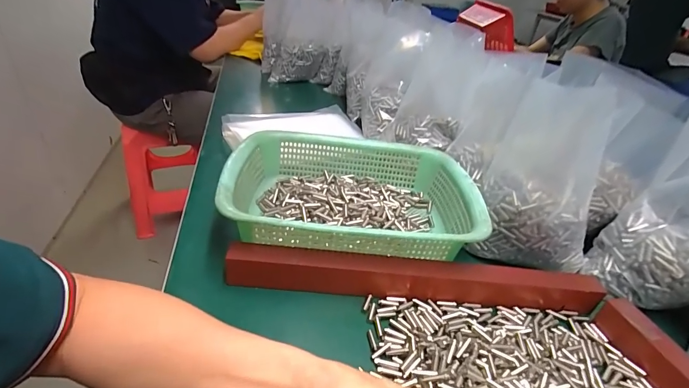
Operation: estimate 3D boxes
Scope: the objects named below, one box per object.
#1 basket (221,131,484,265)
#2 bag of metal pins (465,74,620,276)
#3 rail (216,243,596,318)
[{"bbox_3d":[0.008,-0.004,0.447,0.285,0.067,0.214,4,34,-6],"label":"basket"},{"bbox_3d":[0.236,-0.017,0.420,0.129,0.182,0.120,16,35,13],"label":"bag of metal pins"},{"bbox_3d":[0.078,0.090,0.376,0.390,0.044,0.030,5,34,-4],"label":"rail"}]

